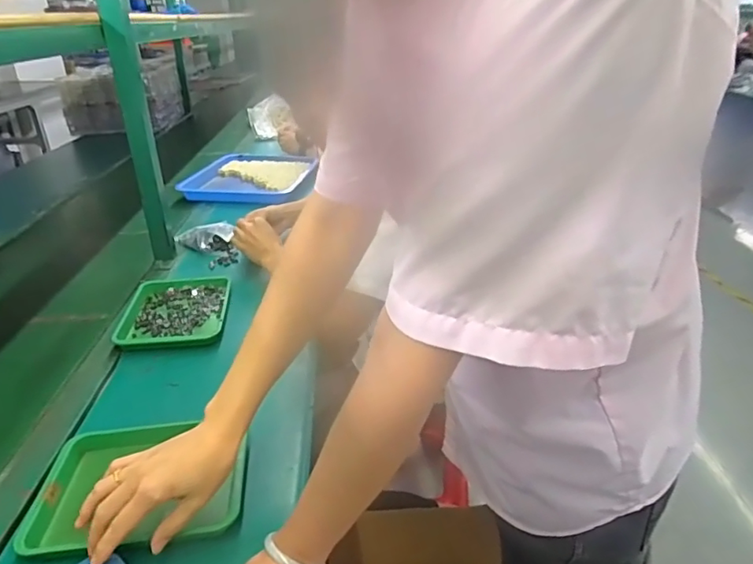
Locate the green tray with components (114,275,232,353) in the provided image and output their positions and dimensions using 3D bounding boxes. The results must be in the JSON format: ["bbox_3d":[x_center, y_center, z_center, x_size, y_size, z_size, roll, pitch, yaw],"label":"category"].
[{"bbox_3d":[-0.353,0.050,0.925,0.175,0.018,0.215,-4,28,-7],"label":"green tray with components"}]

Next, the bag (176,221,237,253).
[{"bbox_3d":[-0.383,-0.100,1.171,0.131,0.055,0.071,-6,28,-10],"label":"bag"}]

